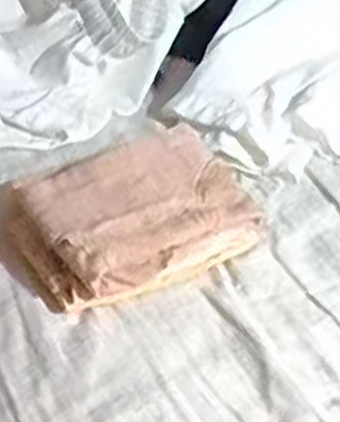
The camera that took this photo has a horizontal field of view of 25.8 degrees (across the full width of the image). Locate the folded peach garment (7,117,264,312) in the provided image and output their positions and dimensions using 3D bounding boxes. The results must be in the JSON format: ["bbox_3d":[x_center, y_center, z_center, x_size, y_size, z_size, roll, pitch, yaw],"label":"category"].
[{"bbox_3d":[-0.028,0.002,0.523,0.156,0.052,0.114,-19,43,-28],"label":"folded peach garment"}]

